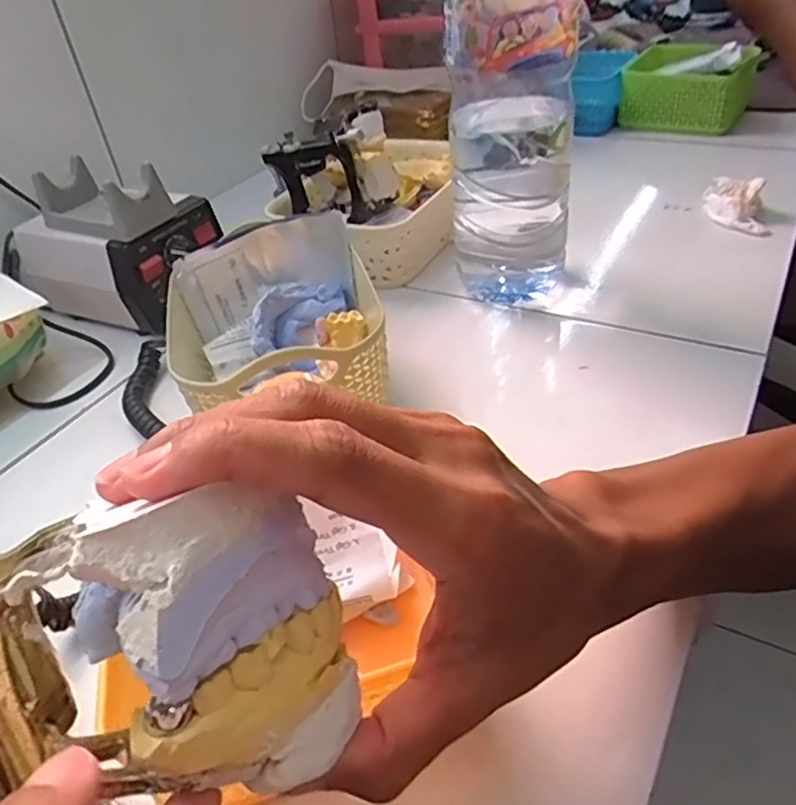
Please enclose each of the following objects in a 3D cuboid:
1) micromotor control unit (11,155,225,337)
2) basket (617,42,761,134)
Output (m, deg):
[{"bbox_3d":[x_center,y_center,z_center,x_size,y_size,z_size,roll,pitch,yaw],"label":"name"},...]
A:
[{"bbox_3d":[-0.230,-0.134,0.526,0.141,0.098,0.106,12,42,23],"label":"micromotor control unit"},{"bbox_3d":[0.339,-0.381,0.775,0.136,0.066,0.133,21,47,32],"label":"basket"}]

